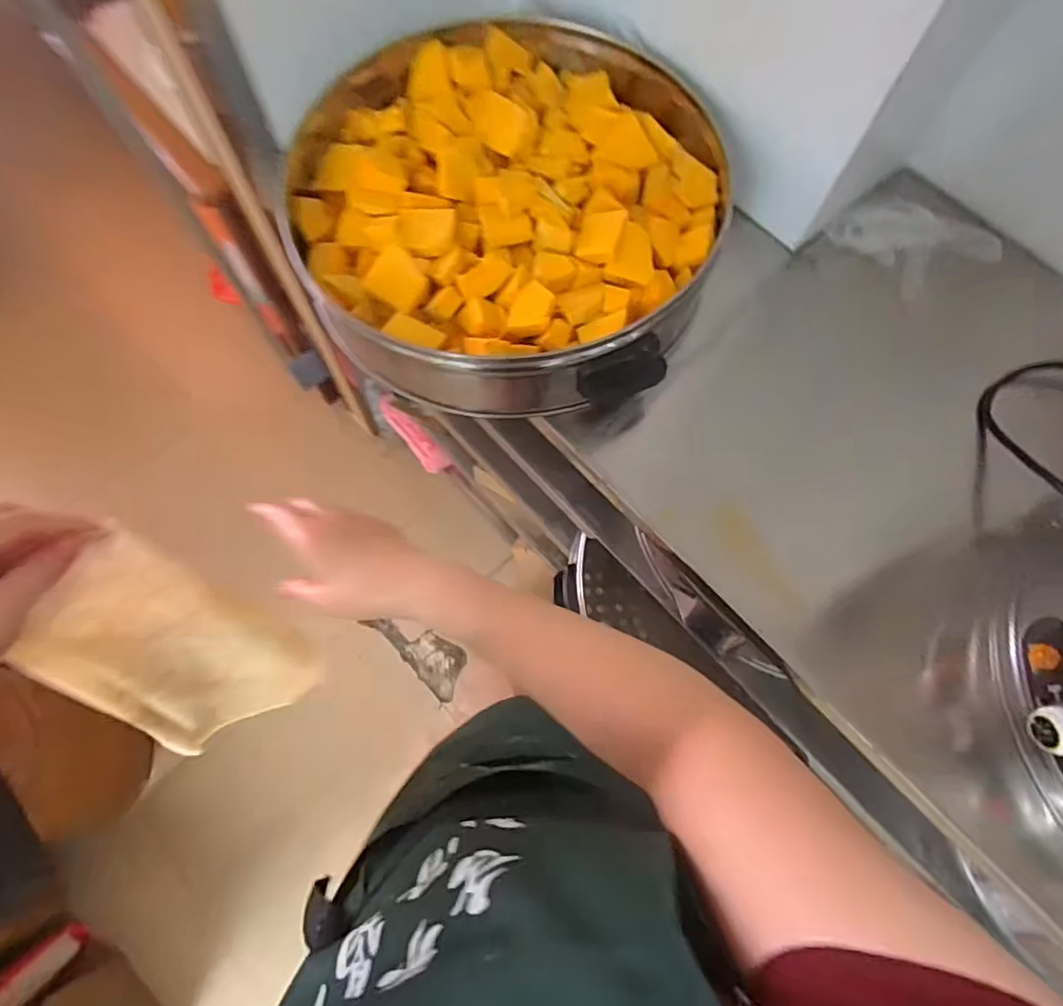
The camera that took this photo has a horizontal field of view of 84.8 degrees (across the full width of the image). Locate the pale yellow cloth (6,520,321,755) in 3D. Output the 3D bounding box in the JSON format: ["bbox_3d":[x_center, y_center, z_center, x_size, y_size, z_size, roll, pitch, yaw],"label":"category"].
[{"bbox_3d":[-0.295,0.146,0.514,0.039,0.394,0.147,36,65,12],"label":"pale yellow cloth"}]

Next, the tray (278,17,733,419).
[{"bbox_3d":[-0.031,-0.342,0.718,0.523,0.135,0.521,-10,71,-6],"label":"tray"}]

